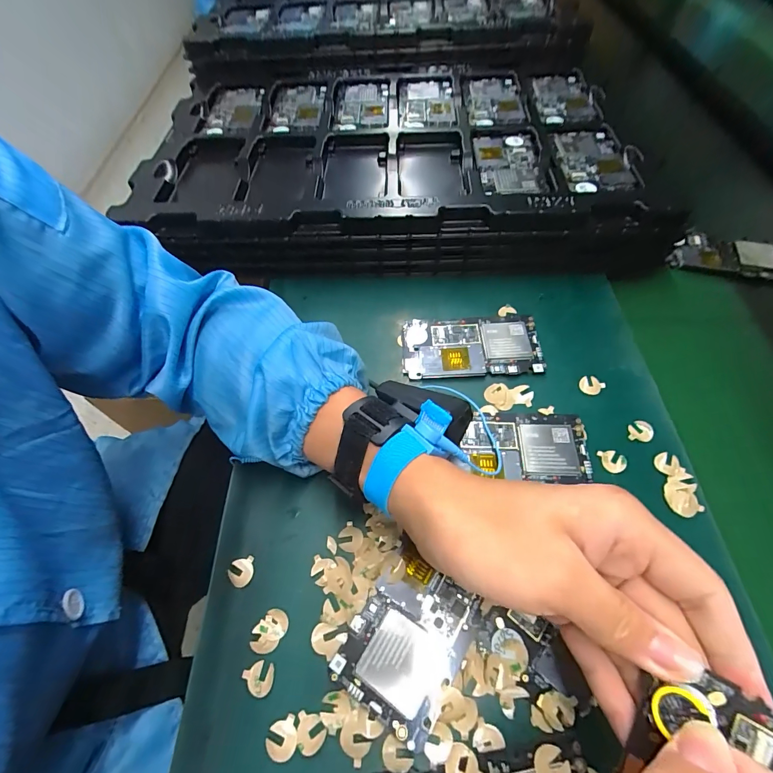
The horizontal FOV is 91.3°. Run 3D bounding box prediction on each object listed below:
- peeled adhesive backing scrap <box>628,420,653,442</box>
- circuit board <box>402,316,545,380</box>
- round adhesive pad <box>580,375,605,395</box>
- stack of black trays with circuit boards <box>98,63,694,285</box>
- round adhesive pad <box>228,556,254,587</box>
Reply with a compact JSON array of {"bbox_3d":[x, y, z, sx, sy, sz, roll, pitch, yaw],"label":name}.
[{"bbox_3d":[0.206,0.036,0.306,0.022,0.004,0.017,-23,62,-13],"label":"peeled adhesive backing scrap"},{"bbox_3d":[0.079,-0.038,0.354,0.125,0.008,0.066,-1,59,0],"label":"circuit board"},{"bbox_3d":[0.179,-0.001,0.331,0.019,0.004,0.018,0,59,0],"label":"round adhesive pad"},{"bbox_3d":[0.010,-0.279,0.472,0.551,0.083,0.344,-1,59,0],"label":"stack of black trays with circuit boards"},{"bbox_3d":[-0.100,0.128,0.260,0.017,0.004,0.017,0,59,0],"label":"round adhesive pad"}]

